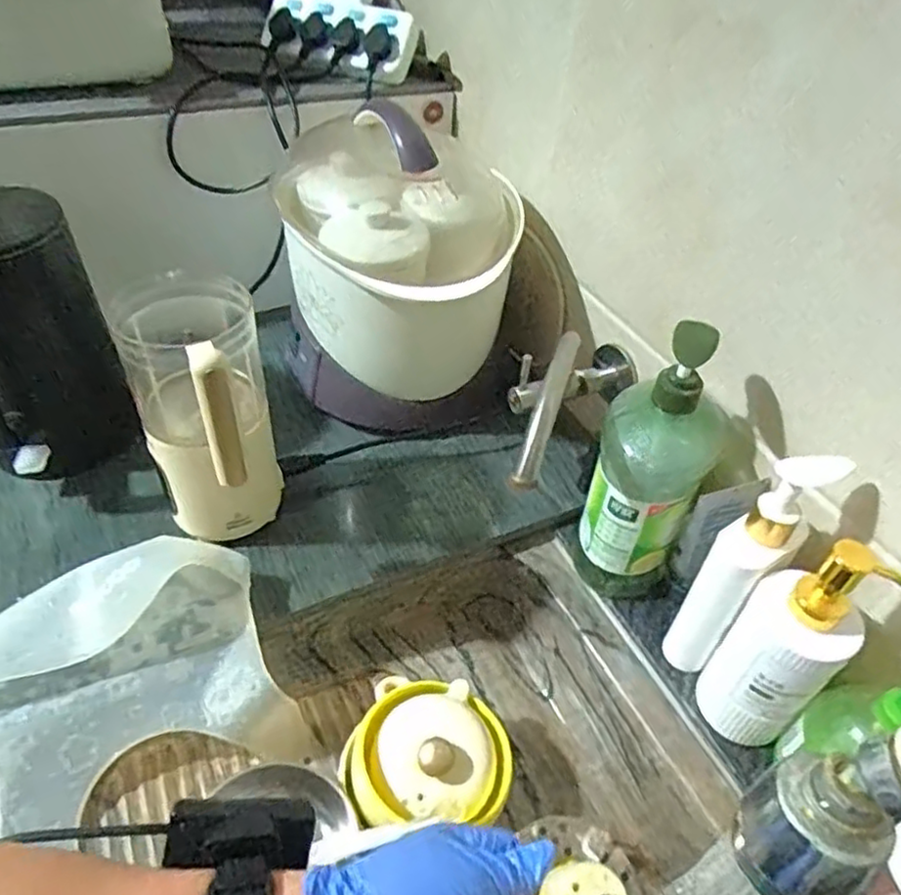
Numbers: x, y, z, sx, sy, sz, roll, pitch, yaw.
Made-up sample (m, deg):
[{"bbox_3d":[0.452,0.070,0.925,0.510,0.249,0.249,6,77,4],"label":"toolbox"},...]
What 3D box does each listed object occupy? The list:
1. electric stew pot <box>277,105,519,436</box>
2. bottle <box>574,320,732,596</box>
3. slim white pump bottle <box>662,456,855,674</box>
[{"bbox_3d":[-0.055,-0.179,0.726,0.234,0.262,0.228,-4,44,-9],"label":"electric stew pot"},{"bbox_3d":[0.171,0.018,0.589,0.091,0.271,0.099,25,47,19],"label":"bottle"},{"bbox_3d":[0.228,0.097,0.540,0.050,0.229,0.060,33,50,26],"label":"slim white pump bottle"}]

